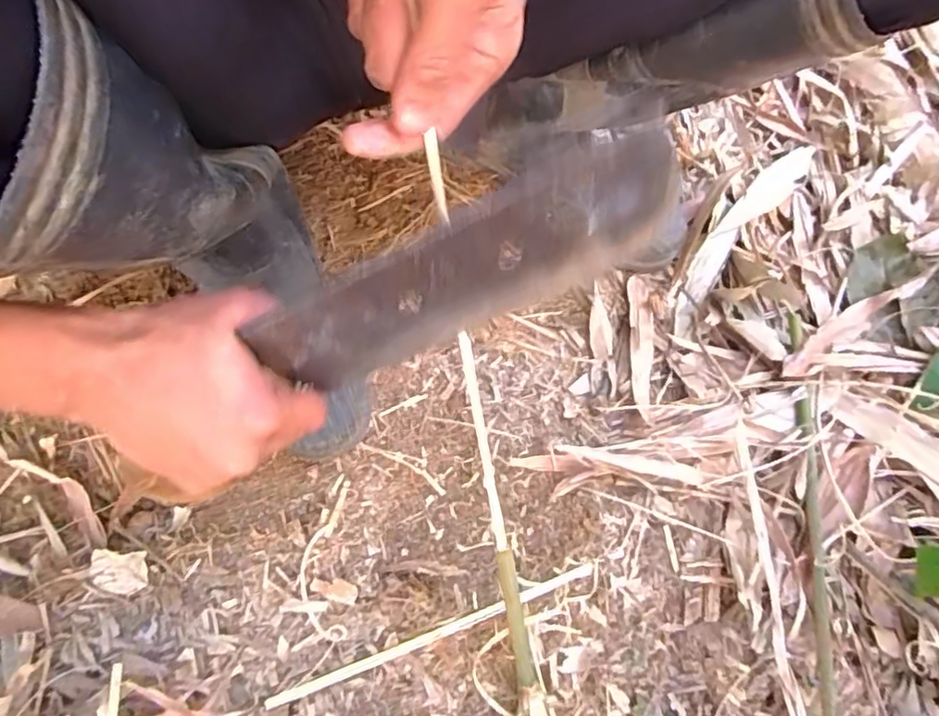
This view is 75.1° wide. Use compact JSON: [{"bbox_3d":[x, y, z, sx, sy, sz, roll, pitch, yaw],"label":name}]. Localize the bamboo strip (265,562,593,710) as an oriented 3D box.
[{"bbox_3d":[-0.022,0.196,0.435,0.239,0.011,0.008,-18,63,-12],"label":"bamboo strip"}]

